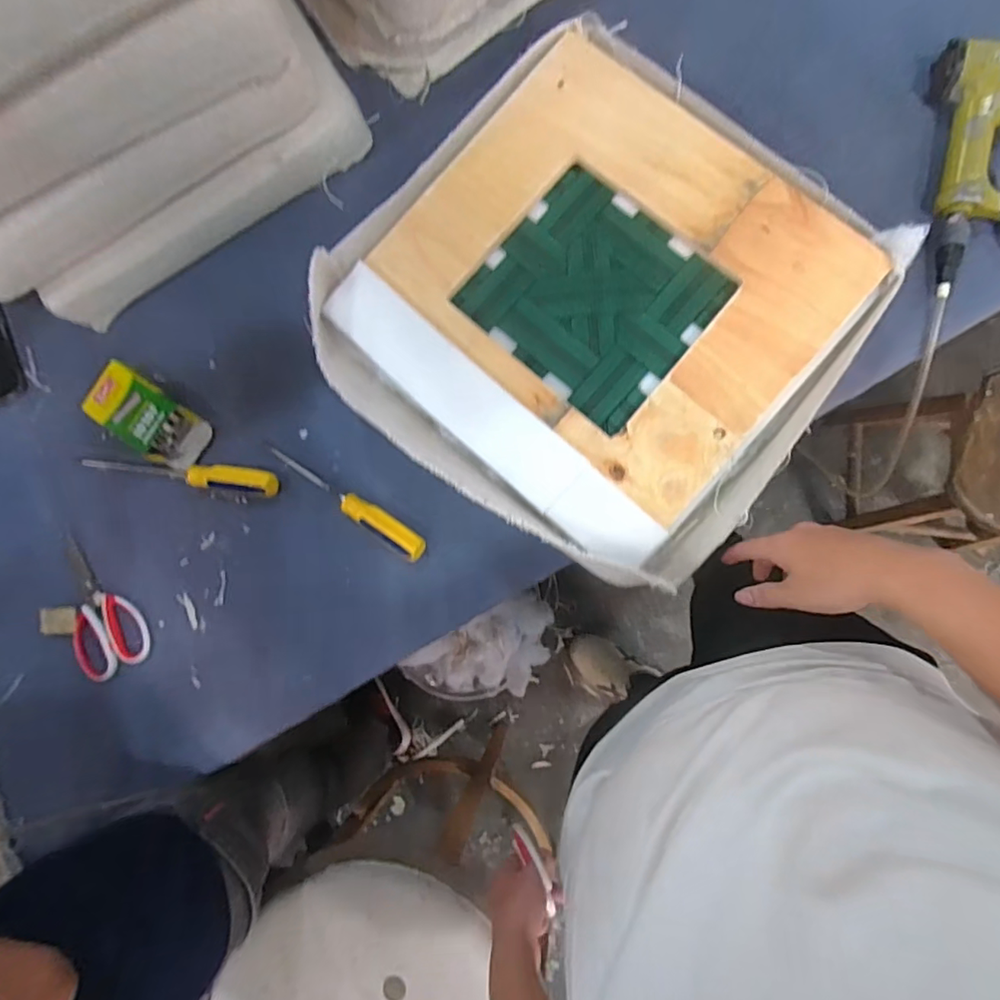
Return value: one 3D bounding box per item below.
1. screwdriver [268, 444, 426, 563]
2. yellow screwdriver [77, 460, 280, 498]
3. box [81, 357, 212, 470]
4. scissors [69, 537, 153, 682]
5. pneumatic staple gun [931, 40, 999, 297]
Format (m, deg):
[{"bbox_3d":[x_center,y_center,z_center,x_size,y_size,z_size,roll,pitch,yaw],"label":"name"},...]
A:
[{"bbox_3d":[-0.189,-0.001,0.680,0.233,0.025,0.031,34,93,9],"label":"screwdriver"},{"bbox_3d":[-0.414,-0.036,0.716,0.280,0.030,0.031,7,88,9],"label":"yellow screwdriver"},{"bbox_3d":[-0.454,-0.104,0.724,0.158,0.032,0.078,35,93,9],"label":"box"},{"bbox_3d":[-0.524,0.135,0.728,0.099,0.019,0.185,-26,84,7],"label":"scissors"},{"bbox_3d":[0.531,-0.348,0.596,0.129,0.048,0.258,4,88,9],"label":"pneumatic staple gun"}]

